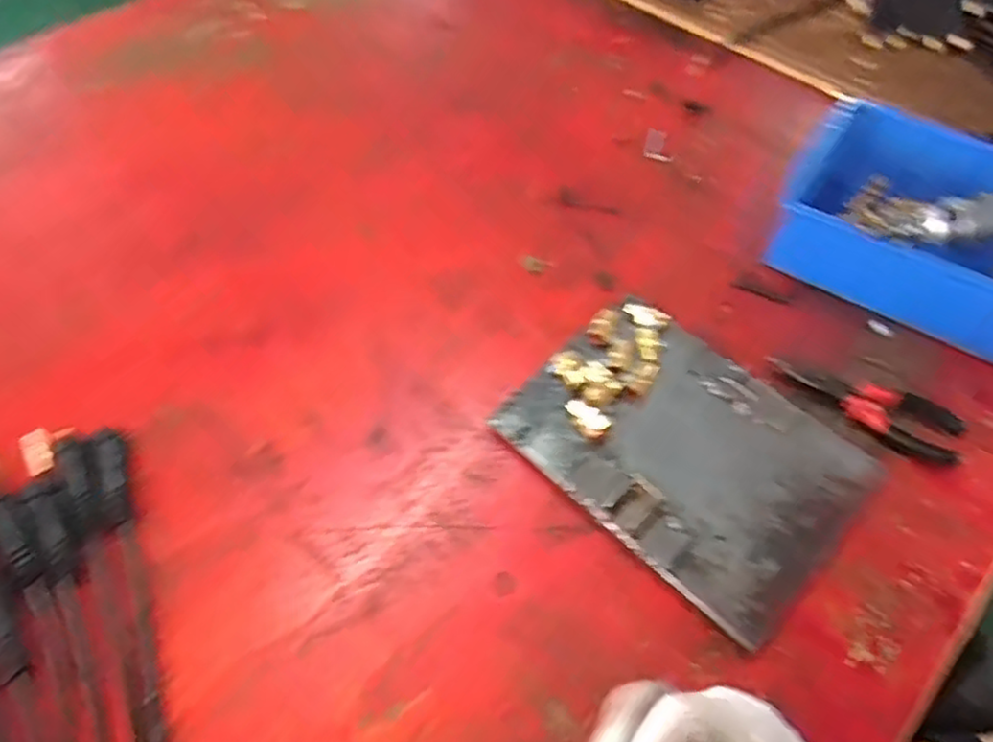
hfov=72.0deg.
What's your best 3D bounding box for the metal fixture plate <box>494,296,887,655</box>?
[{"bbox_3d":[0.148,0.057,0.542,0.250,0.026,0.191,37,62,25],"label":"metal fixture plate"}]

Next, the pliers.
[{"bbox_3d":[0.310,0.024,0.574,0.153,0.014,0.049,29,59,21],"label":"pliers"}]

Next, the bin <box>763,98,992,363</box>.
[{"bbox_3d":[0.431,-0.136,0.640,0.309,0.102,0.200,28,59,20],"label":"bin"}]

